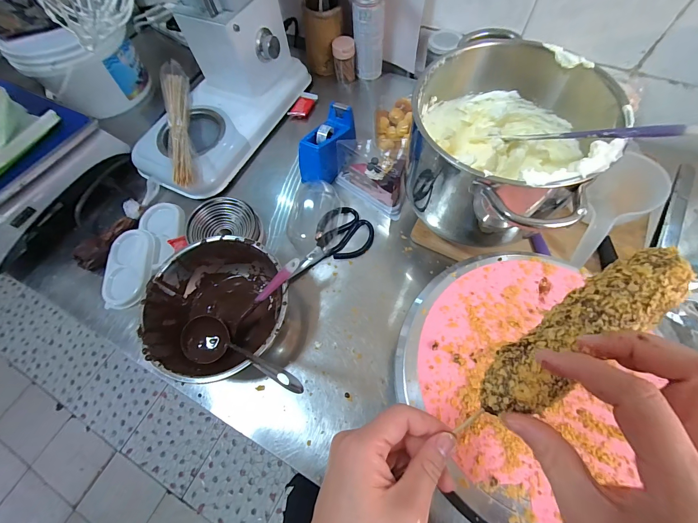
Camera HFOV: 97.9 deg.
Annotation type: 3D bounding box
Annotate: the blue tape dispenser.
[{"bbox_3d":[-0.040,-0.216,0.578,0.075,0.073,0.149,25,69,14],"label":"blue tape dispenser"}]

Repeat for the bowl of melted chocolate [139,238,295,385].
[{"bbox_3d":[-0.185,0.068,0.458,0.204,0.087,0.197,-1,65,3],"label":"bowl of melted chocolate"}]

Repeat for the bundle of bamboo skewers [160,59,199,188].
[{"bbox_3d":[-0.345,-0.282,0.610,0.054,0.044,0.316,-16,65,-5],"label":"bundle of bamboo skewers"}]

